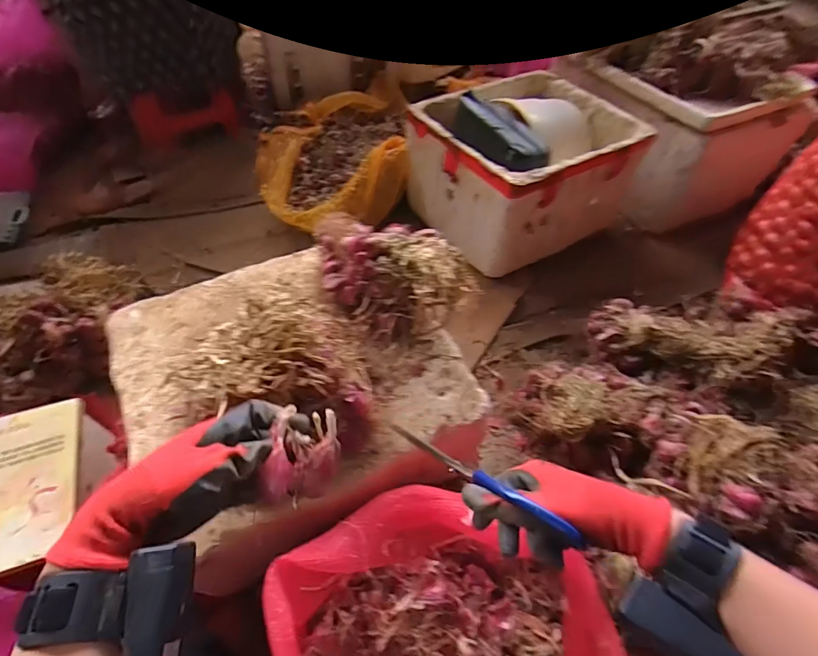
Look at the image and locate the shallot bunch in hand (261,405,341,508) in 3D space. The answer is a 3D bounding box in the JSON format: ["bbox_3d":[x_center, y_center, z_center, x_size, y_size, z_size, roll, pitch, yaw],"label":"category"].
[{"bbox_3d":[-0.084,0.103,0.354,0.052,0.039,0.067,1,54,-3],"label":"shallot bunch in hand"}]

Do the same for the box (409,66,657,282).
[{"bbox_3d":[0.301,-0.441,1.178,0.513,0.287,0.417,-30,61,-23],"label":"box"}]

